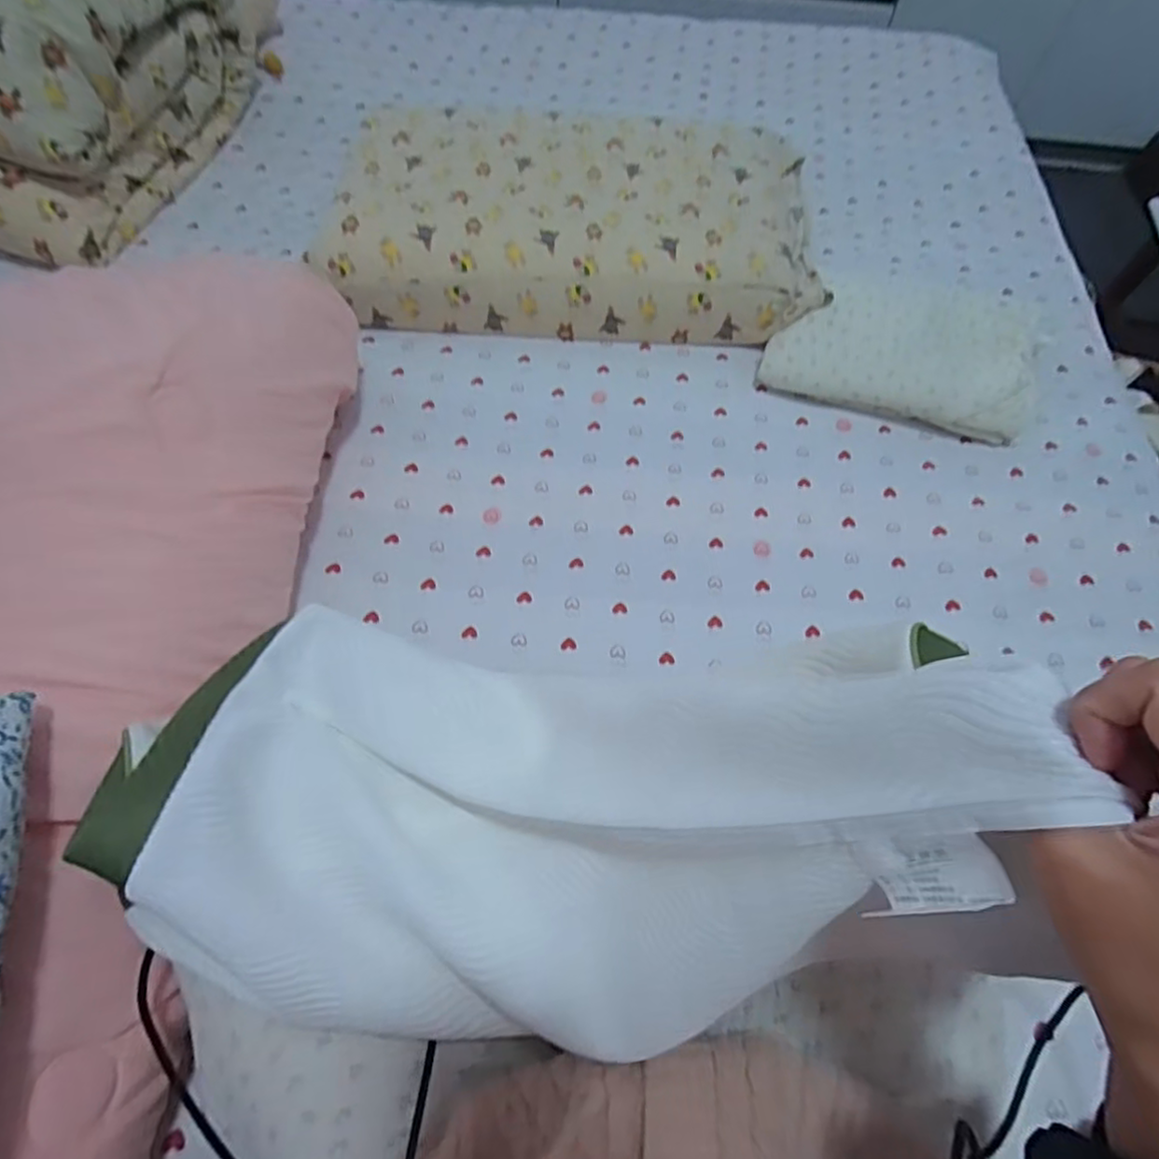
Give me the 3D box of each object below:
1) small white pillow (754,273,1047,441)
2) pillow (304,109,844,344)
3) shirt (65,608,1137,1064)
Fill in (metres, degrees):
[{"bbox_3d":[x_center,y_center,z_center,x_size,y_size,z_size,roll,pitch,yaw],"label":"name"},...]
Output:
[{"bbox_3d":[0.390,-0.279,0.790,0.312,0.079,0.175,14,61,5],"label":"small white pillow"},{"bbox_3d":[0.010,-0.487,0.873,0.625,0.106,0.376,4,61,-1],"label":"pillow"},{"bbox_3d":[-0.018,0.108,0.329,0.436,0.191,0.214,-9,57,28],"label":"shirt"}]

